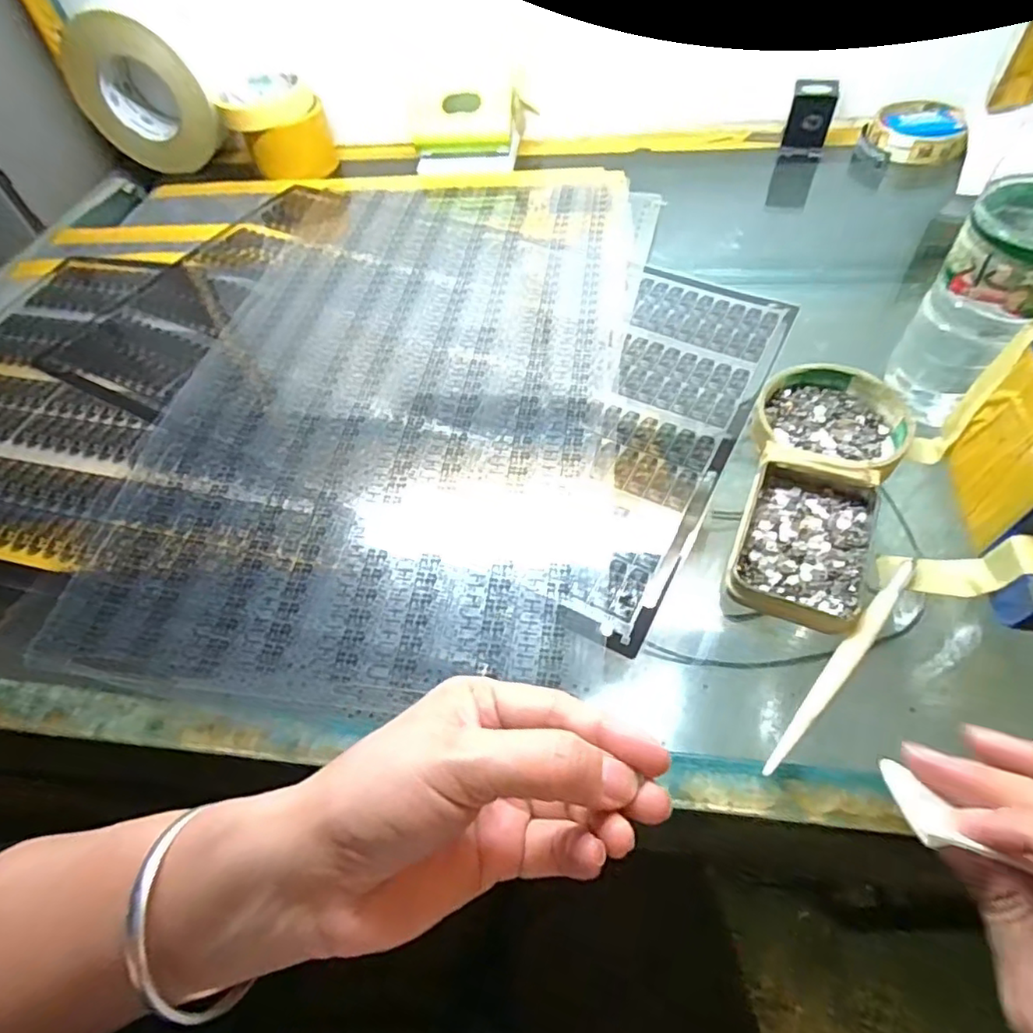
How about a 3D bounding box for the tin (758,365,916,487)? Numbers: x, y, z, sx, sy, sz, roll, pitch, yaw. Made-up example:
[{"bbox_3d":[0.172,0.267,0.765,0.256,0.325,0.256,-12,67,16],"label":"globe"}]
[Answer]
[{"bbox_3d":[0.186,-0.057,0.341,0.081,0.019,0.075,-3,54,4],"label":"tin"}]

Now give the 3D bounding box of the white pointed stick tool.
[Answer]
[{"bbox_3d":[0.152,0.065,0.265,0.009,0.006,0.133,36,65,28],"label":"white pointed stick tool"}]

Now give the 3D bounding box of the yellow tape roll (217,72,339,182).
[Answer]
[{"bbox_3d":[-0.240,-0.395,0.586,0.096,0.064,0.097,-19,56,-8],"label":"yellow tape roll"}]

